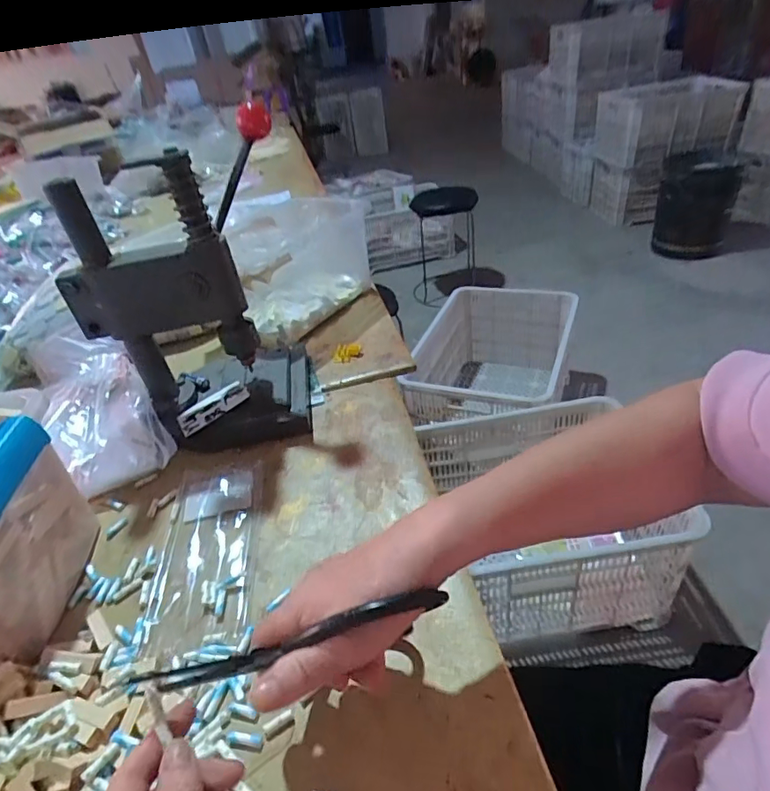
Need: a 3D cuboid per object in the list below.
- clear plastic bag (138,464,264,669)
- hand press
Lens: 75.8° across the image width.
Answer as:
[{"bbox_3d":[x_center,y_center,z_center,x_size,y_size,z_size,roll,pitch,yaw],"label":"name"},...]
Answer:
[{"bbox_3d":[-0.166,0.138,0.462,0.084,0.010,0.207,-11,36,-2],"label":"clear plastic bag"},{"bbox_3d":[-0.212,-0.094,0.532,0.220,0.287,0.136,-7,36,4],"label":"hand press"}]

